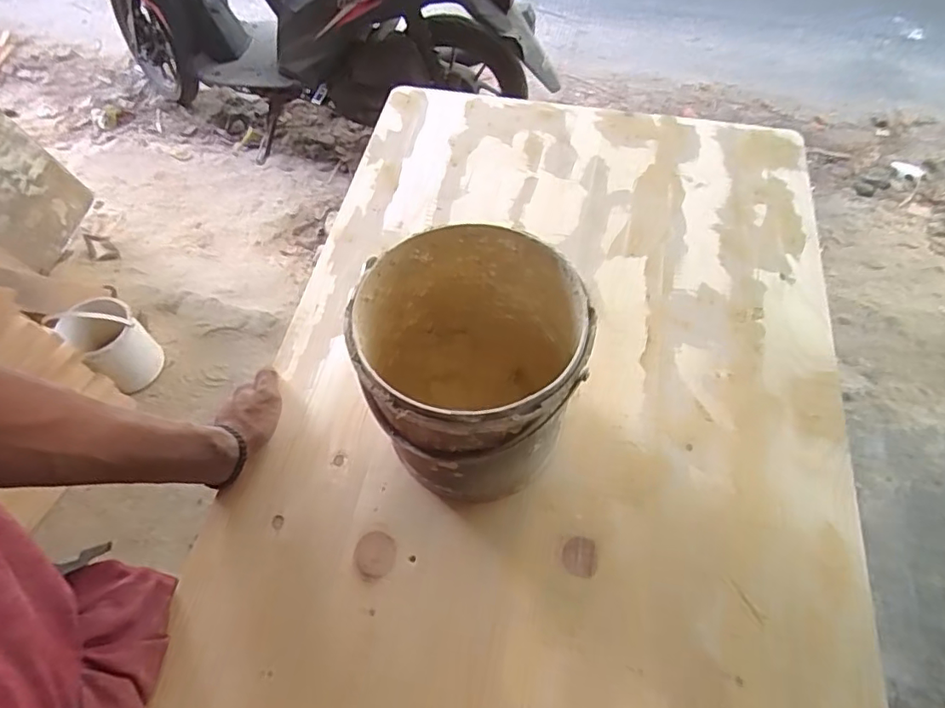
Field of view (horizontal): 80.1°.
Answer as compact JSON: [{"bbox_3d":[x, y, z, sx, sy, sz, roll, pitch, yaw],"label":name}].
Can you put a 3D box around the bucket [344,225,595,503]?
[{"bbox_3d":[0.000,0.017,0.494,0.175,0.188,0.175,-1,59,1],"label":"bucket"}]

